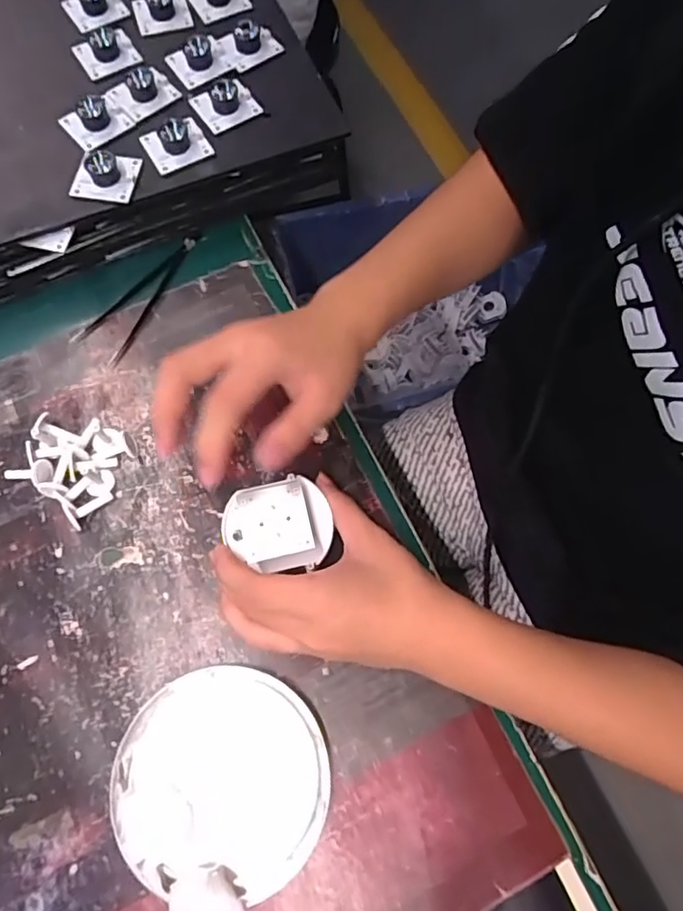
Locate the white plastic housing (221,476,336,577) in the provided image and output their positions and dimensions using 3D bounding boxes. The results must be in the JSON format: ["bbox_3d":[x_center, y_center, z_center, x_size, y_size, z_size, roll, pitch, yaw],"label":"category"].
[{"bbox_3d":[-0.041,0.045,0.369,0.067,0.020,0.058,-18,73,-9],"label":"white plastic housing"}]

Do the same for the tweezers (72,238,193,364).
[{"bbox_3d":[-0.161,-0.129,0.456,0.040,0.009,0.122,29,72,7],"label":"tweezers"}]

